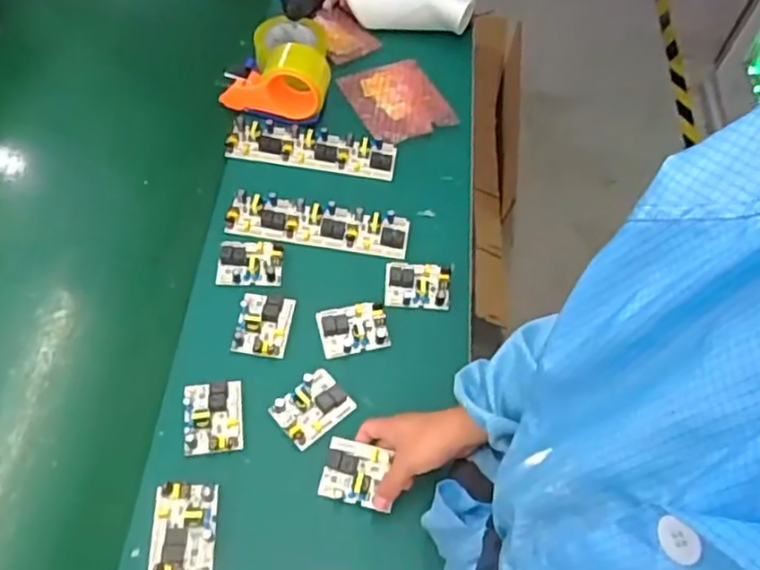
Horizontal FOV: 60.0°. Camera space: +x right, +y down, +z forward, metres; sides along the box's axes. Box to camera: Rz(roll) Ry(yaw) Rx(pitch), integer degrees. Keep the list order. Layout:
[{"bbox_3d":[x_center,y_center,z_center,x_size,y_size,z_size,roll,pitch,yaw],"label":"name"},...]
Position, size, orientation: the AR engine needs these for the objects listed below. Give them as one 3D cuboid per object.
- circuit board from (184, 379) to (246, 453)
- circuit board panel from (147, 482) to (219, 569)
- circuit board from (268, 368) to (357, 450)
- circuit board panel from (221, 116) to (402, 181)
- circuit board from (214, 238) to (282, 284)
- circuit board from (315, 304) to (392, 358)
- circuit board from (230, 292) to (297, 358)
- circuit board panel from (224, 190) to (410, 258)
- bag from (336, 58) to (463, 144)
[{"bbox_3d":[-0.186,0.144,0.733,0.062,0.015,0.083,-7,59,-6],"label":"circuit board"},{"bbox_3d":[-0.198,0.280,0.655,0.064,0.013,0.159,-2,58,-3],"label":"circuit board panel"},{"bbox_3d":[-0.076,0.137,0.743,0.080,0.014,0.063,-39,67,-23],"label":"circuit board"},{"bbox_3d":[-0.097,-0.197,0.944,0.235,0.021,0.071,9,58,4],"label":"circuit board panel"},{"bbox_3d":[-0.165,-0.029,0.837,0.080,0.021,0.059,2,58,-1],"label":"circuit board"},{"bbox_3d":[-0.032,0.053,0.802,0.082,0.013,0.060,-11,59,-9],"label":"circuit board"},{"bbox_3d":[-0.140,0.045,0.790,0.063,0.018,0.079,5,58,1],"label":"circuit board"},{"bbox_3d":[-0.081,-0.083,0.877,0.235,0.019,0.066,7,58,3],"label":"circuit board panel"},{"bbox_3d":[0.025,-0.287,1.007,0.126,0.015,0.161,-19,61,-13],"label":"bag"}]

